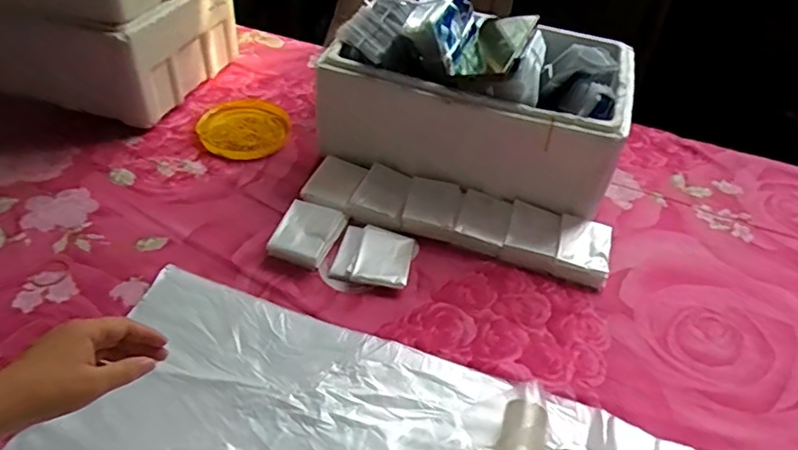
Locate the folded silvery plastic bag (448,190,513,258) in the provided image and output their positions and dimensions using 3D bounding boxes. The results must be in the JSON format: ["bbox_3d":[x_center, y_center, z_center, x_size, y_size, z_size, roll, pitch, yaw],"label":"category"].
[{"bbox_3d":[0.109,-0.004,0.755,0.063,0.031,0.089,16,43,11],"label":"folded silvery plastic bag"}]

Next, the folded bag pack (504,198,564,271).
[{"bbox_3d":[0.169,0.015,0.749,0.066,0.029,0.094,16,44,13],"label":"folded bag pack"}]

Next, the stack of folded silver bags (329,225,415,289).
[{"bbox_3d":[-0.031,0.038,0.722,0.094,0.022,0.090,9,42,4],"label":"stack of folded silver bags"}]

